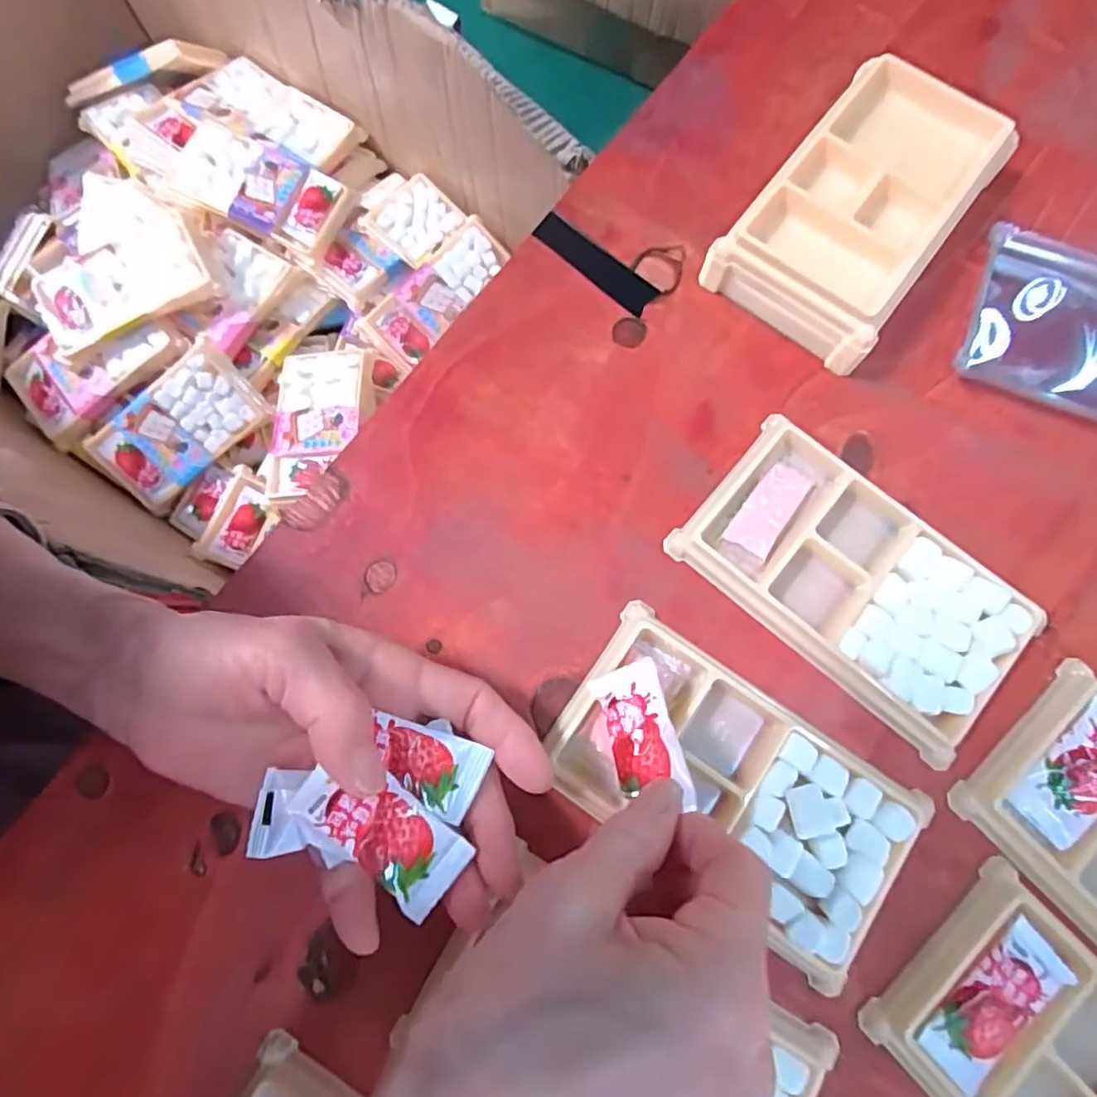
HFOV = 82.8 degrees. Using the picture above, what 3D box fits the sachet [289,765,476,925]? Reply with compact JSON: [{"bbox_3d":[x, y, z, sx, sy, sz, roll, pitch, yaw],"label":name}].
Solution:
[{"bbox_3d":[-0.052,0.089,0.196,0.052,0.006,0.025,41,56,-4],"label":"sachet"}]

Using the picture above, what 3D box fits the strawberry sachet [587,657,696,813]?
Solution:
[{"bbox_3d":[0.033,0.067,0.222,0.026,0.005,0.051,-25,58,11],"label":"strawberry sachet"}]

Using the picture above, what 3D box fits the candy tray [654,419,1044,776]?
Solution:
[{"bbox_3d":[0.123,0.012,0.254,0.129,0.011,0.075,40,80,9],"label":"candy tray"}]

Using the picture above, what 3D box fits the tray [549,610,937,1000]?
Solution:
[{"bbox_3d":[0.067,0.090,0.234,0.132,0.011,0.077,34,79,8],"label":"tray"}]

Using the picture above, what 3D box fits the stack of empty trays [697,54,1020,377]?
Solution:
[{"bbox_3d":[0.144,-0.157,0.286,0.077,0.030,0.136,36,79,9],"label":"stack of empty trays"}]

